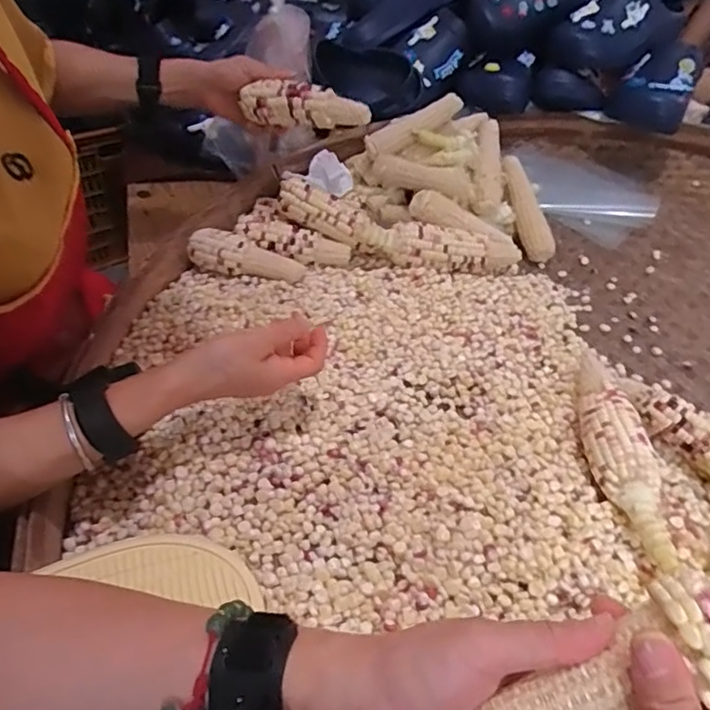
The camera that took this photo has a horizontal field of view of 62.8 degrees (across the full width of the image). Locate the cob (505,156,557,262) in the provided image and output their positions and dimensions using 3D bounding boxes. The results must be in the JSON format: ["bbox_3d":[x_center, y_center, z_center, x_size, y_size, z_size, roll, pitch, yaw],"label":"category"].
[{"bbox_3d":[0.234,-0.200,0.795,0.044,0.032,0.153,-8,72,-15],"label":"cob"}]

